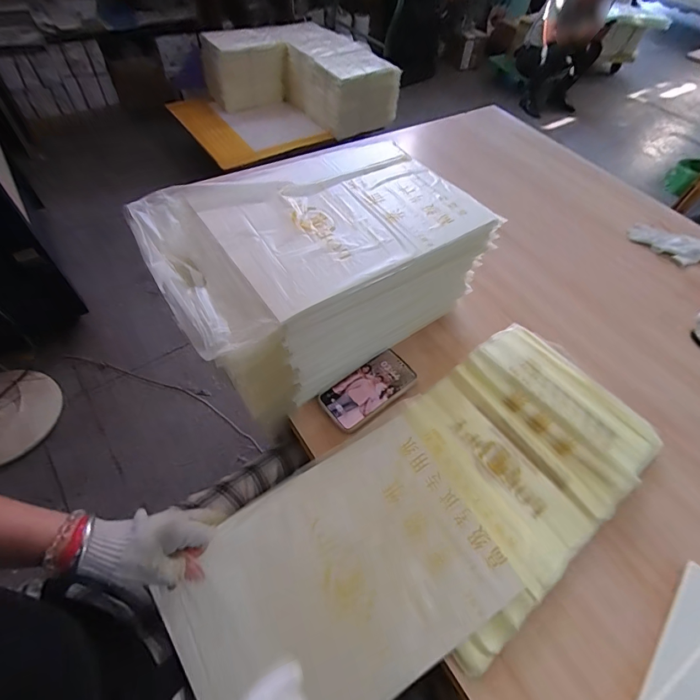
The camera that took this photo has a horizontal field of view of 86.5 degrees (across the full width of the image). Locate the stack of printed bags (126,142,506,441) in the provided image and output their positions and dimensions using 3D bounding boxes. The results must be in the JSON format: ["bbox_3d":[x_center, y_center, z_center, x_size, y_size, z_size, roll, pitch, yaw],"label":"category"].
[{"bbox_3d":[-0.046,-0.130,0.612,0.455,0.226,0.281,-30,63,-22],"label":"stack of printed bags"}]

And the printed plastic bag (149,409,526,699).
[{"bbox_3d":[0.003,0.263,0.446,0.377,0.024,0.254,-26,70,-23],"label":"printed plastic bag"}]

